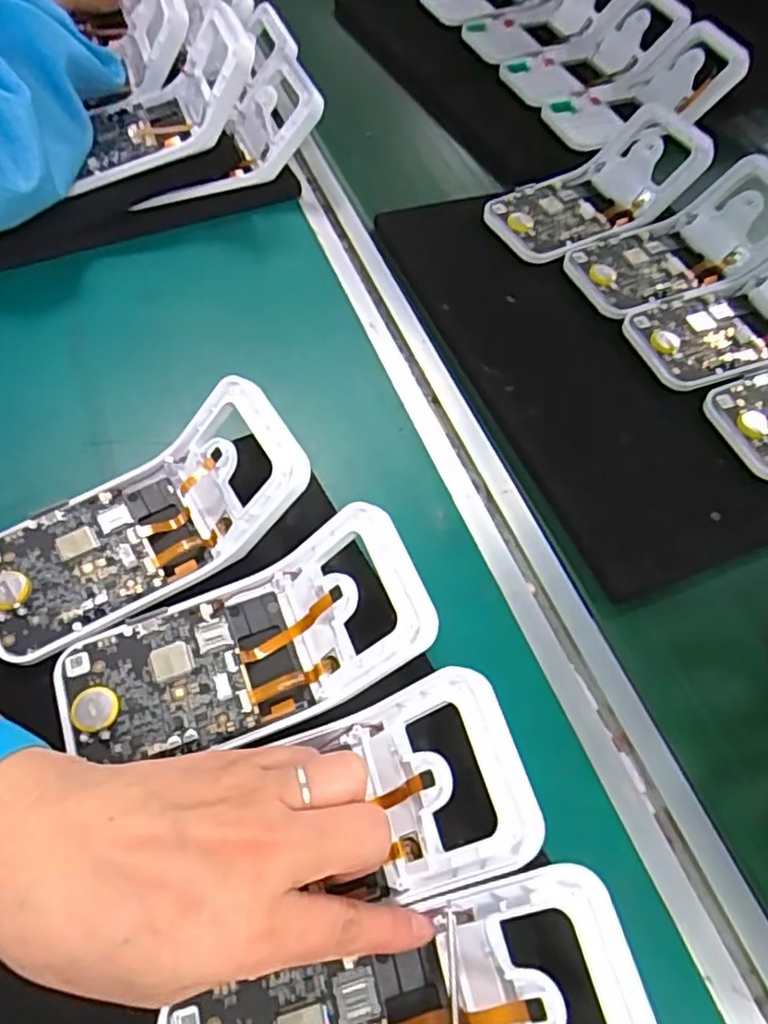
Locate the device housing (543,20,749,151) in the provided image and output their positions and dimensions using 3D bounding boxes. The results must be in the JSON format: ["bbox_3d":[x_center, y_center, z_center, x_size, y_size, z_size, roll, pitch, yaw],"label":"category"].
[{"bbox_3d":[0.241,-0.392,0.607,0.172,0.048,0.082,-20,63,2],"label":"device housing"}]

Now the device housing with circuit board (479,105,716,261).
[{"bbox_3d":[0.171,-0.263,0.508,0.184,0.043,0.086,-30,67,-18],"label":"device housing with circuit board"}]

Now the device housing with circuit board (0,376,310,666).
[{"bbox_3d":[-0.122,0.007,0.335,0.176,0.040,0.080,-32,67,-4],"label":"device housing with circuit board"}]

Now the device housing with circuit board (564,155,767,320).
[{"bbox_3d":[0.227,-0.205,0.477,0.177,0.045,0.088,-25,65,-16],"label":"device housing with circuit board"}]

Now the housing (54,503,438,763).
[{"bbox_3d":[-0.062,0.064,0.306,0.170,0.038,0.076,-21,63,1],"label":"housing"}]

